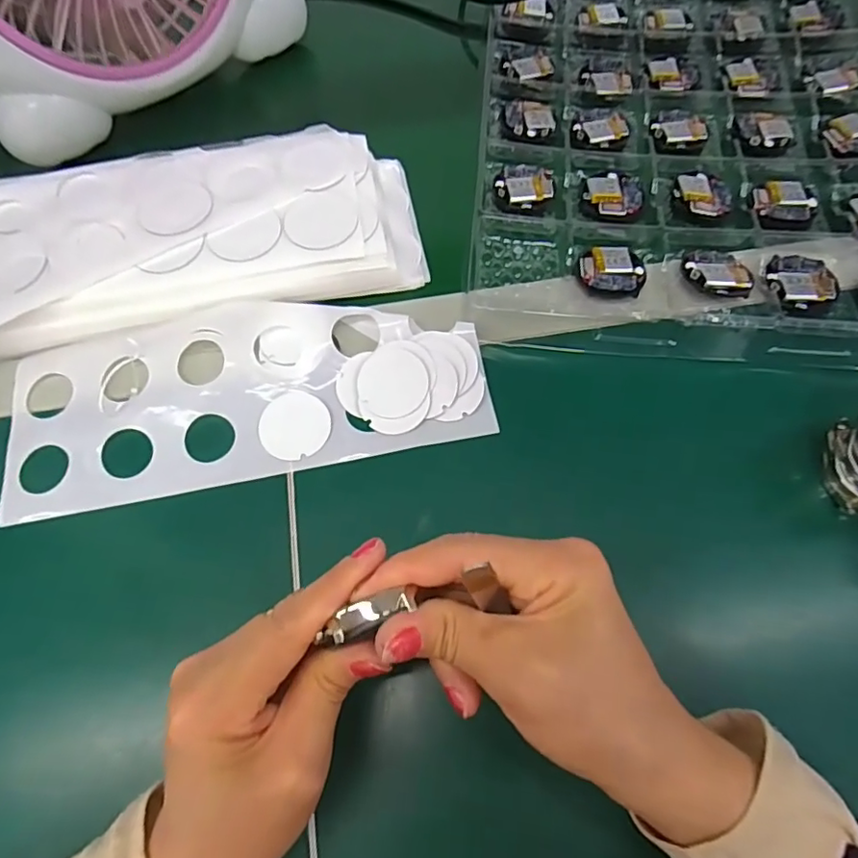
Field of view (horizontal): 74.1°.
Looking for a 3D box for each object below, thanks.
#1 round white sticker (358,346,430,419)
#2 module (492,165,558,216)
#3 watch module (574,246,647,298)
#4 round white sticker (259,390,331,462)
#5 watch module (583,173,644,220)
[{"bbox_3d":[-0.020,-0.027,0.330,0.040,0.004,0.041,-1,77,3],"label":"round white sticker"},{"bbox_3d":[0.065,-0.165,0.388,0.041,0.007,0.040,1,69,0],"label":"module"},{"bbox_3d":[0.114,-0.098,0.357,0.042,0.012,0.037,6,69,1],"label":"watch module"},{"bbox_3d":[-0.077,-0.002,0.327,0.040,0.004,0.040,-1,71,2],"label":"round white sticker"},{"bbox_3d":[0.126,-0.161,0.388,0.039,0.004,0.035,-3,66,0],"label":"watch module"}]

